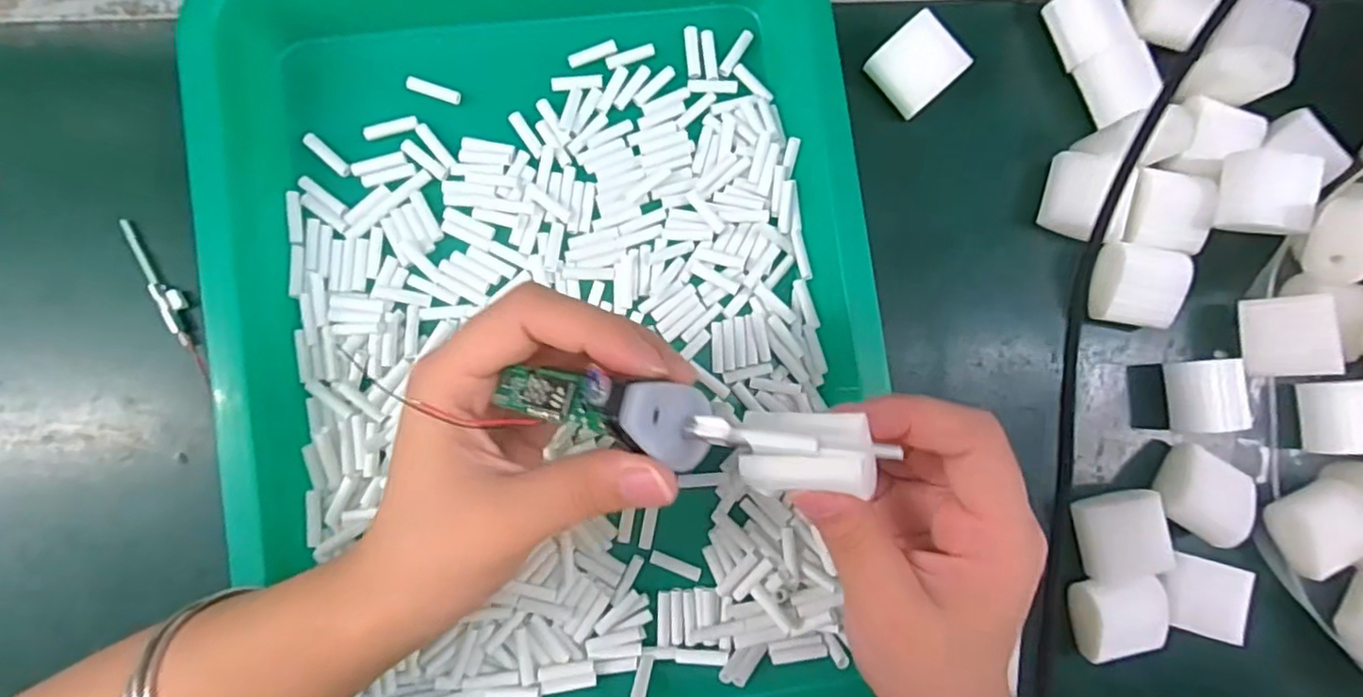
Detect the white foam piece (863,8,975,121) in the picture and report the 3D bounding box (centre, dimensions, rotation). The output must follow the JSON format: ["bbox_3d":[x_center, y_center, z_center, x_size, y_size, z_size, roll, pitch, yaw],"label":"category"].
[{"bbox_3d":[0.107,-0.129,0.301,0.035,0.022,0.033,-43,90,-5],"label":"white foam piece"}]

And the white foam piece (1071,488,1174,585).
[{"bbox_3d":[0.201,0.085,0.299,0.033,0.019,0.038,-9,87,-4],"label":"white foam piece"}]

